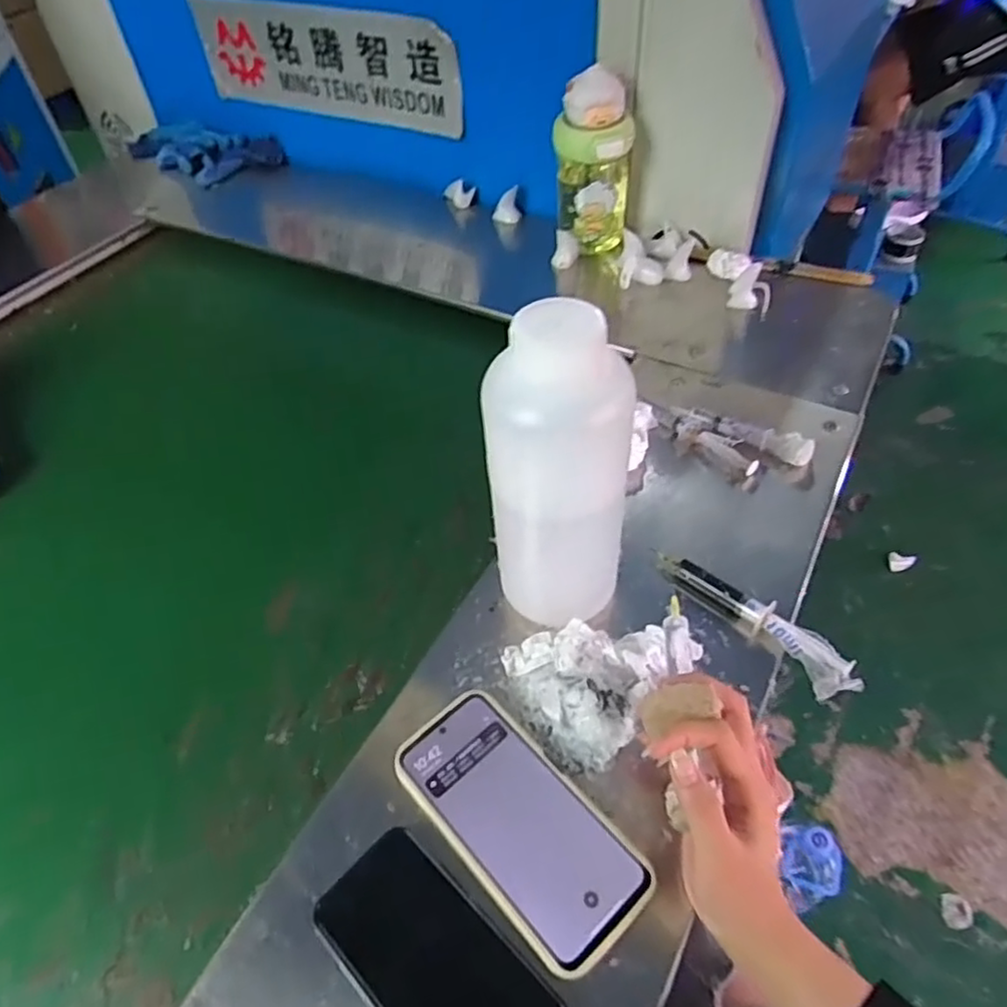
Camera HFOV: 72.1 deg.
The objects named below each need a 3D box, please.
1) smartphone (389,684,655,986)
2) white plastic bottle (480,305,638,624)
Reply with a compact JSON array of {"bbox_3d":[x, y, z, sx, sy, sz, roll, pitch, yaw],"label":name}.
[{"bbox_3d":[0.008,0.198,0.439,0.081,0.008,0.170,-36,58,-23],"label":"smartphone"},{"bbox_3d":[0.037,-0.008,0.469,0.089,0.257,0.078,27,58,23],"label":"white plastic bottle"}]

